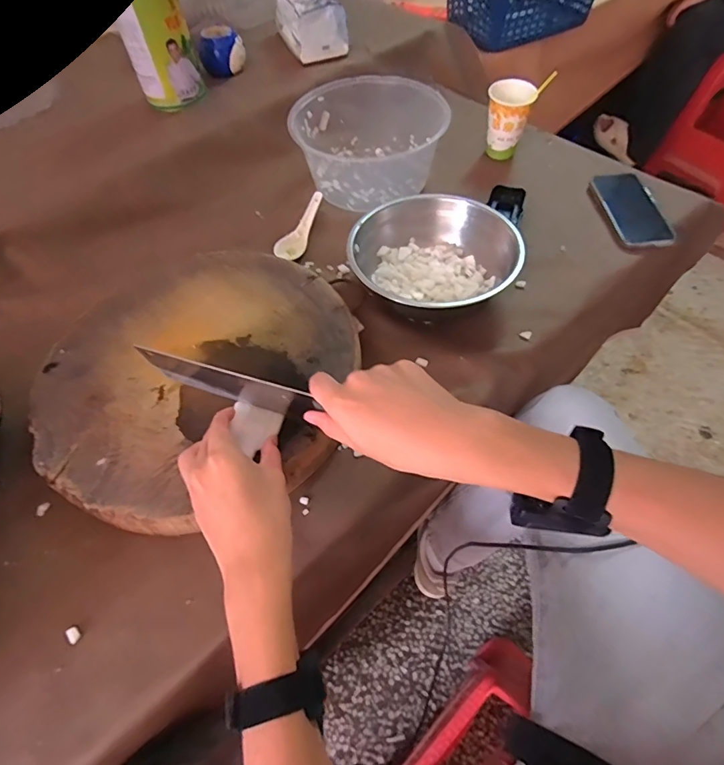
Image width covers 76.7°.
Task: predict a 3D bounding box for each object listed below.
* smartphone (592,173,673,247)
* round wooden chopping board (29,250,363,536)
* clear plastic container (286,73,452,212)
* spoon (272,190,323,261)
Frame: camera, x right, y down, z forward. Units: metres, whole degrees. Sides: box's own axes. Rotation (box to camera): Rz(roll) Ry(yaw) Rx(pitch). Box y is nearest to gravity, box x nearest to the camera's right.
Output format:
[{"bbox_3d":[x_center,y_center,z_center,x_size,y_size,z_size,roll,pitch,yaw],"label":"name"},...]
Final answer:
[{"bbox_3d":[0.395,-0.250,0.661,0.084,0.013,0.149,-6,61,-4],"label":"smartphone"},{"bbox_3d":[-0.180,-0.014,0.526,0.343,0.045,0.338,-2,56,2],"label":"round wooden chopping board"},{"bbox_3d":[0.009,-0.373,0.716,0.203,0.108,0.199,20,60,16],"label":"clear plastic container"},{"bbox_3d":[-0.087,-0.227,0.669,0.039,0.014,0.113,25,79,18],"label":"spoon"}]

